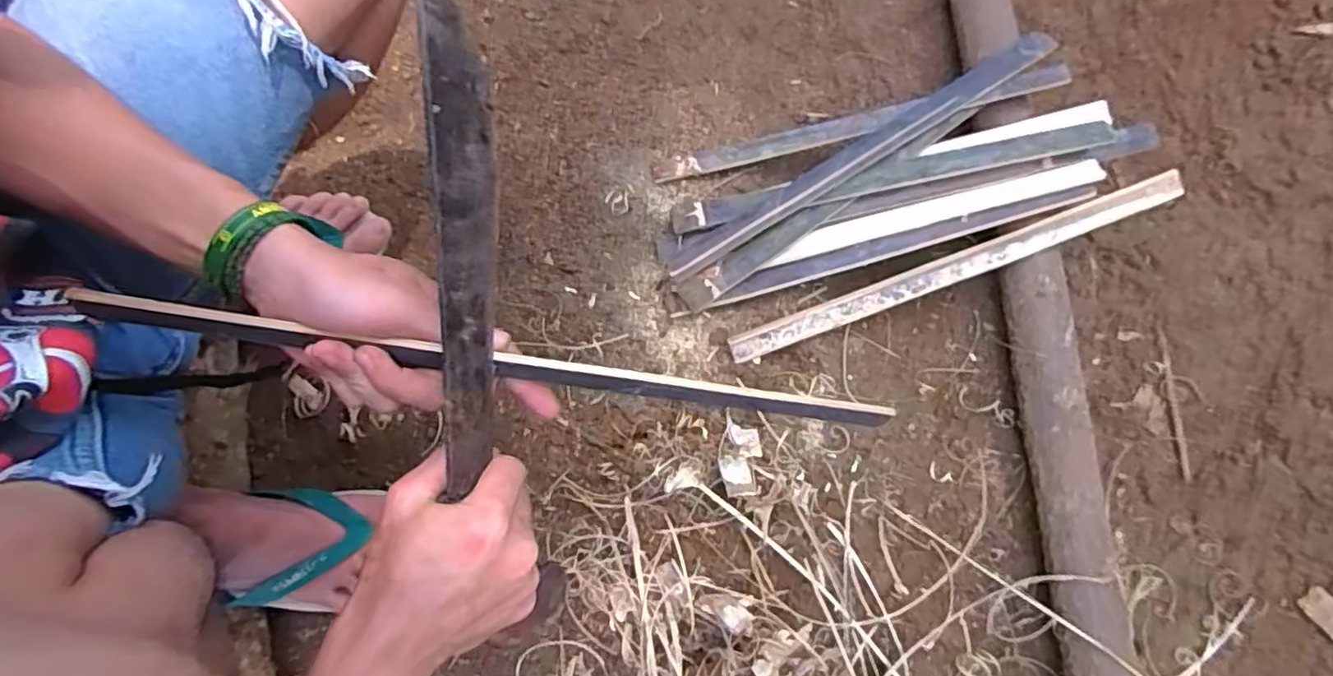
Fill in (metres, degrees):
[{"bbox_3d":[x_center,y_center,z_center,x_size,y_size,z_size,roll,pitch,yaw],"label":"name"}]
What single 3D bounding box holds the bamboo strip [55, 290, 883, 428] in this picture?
[{"bbox_3d":[-0.082,0.017,0.367,0.433,0.023,0.013,9,76,-8],"label":"bamboo strip"}]

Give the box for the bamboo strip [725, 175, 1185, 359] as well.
[{"bbox_3d":[0.274,-0.065,0.642,0.441,0.011,0.028,-21,95,5],"label":"bamboo strip"}]

